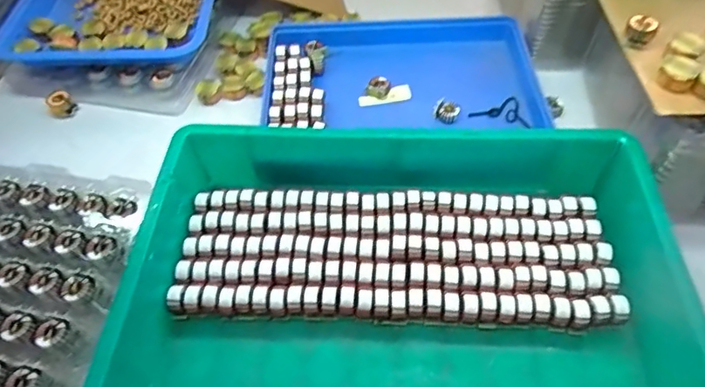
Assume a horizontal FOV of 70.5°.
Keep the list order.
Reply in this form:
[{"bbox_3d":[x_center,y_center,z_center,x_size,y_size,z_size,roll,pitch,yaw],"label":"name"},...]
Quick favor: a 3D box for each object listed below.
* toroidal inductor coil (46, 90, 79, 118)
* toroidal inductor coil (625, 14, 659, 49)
[{"bbox_3d":[-0.346,-0.104,0.596,0.019,0.031,0.027,36,63,25],"label":"toroidal inductor coil"},{"bbox_3d":[0.279,-0.158,0.483,0.024,0.023,0.022,-1,54,2],"label":"toroidal inductor coil"}]

